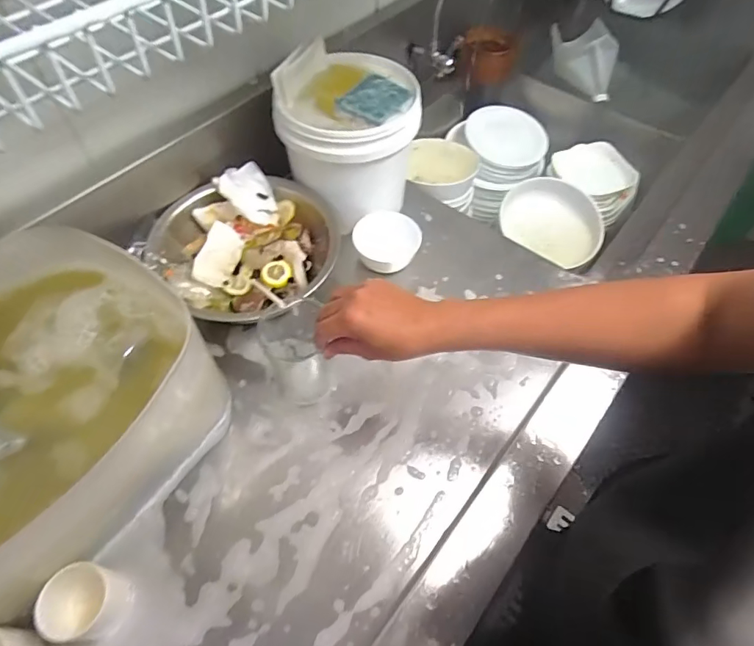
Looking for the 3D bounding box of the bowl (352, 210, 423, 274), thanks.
[{"bbox_3d":[0.016,-0.129,0.772,0.106,0.050,0.097,1,57,-2],"label":"bowl"}]

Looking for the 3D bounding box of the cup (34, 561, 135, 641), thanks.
[{"bbox_3d":[-0.292,0.283,0.480,0.057,0.075,0.062,1,57,-2],"label":"cup"}]

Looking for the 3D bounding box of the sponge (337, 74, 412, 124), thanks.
[{"bbox_3d":[-0.001,-0.335,0.709,0.085,0.017,0.101,34,61,18],"label":"sponge"}]

